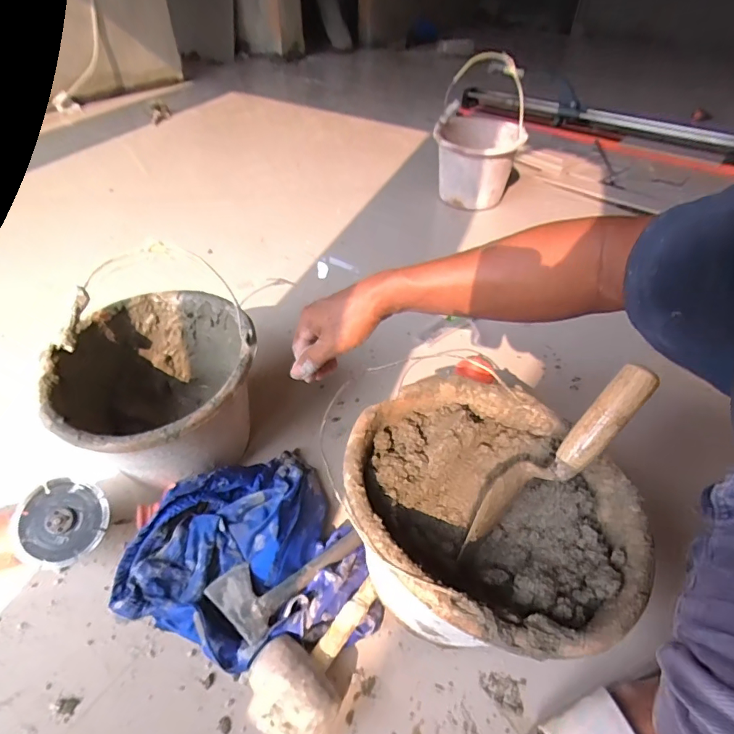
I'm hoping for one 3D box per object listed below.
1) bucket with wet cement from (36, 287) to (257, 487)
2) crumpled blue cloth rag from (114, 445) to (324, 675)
[{"bbox_3d":[-0.277,0.048,0.648,0.247,0.198,0.283,-10,45,-12],"label":"bucket with wet cement"},{"bbox_3d":[-0.162,0.202,0.572,0.196,0.080,0.266,17,46,16],"label":"crumpled blue cloth rag"}]

